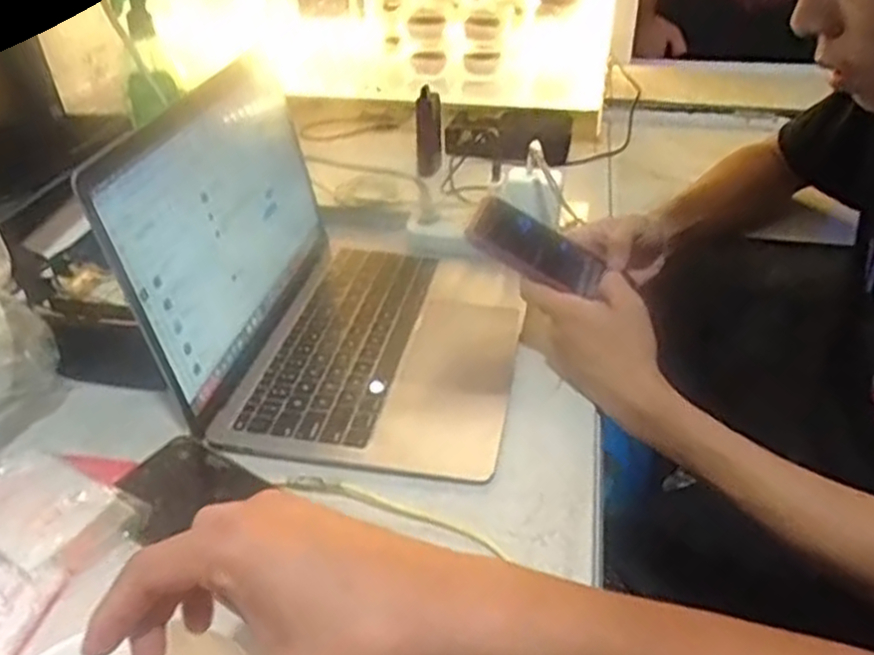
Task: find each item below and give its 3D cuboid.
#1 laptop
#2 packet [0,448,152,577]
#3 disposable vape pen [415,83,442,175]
[{"bbox_3d":[-0.060,-0.069,0.601,0.261,0.184,0.290,7,37,10],"label":"laptop"},{"bbox_3d":[-0.258,0.119,0.500,0.133,0.021,0.074,15,39,28],"label":"packet"},{"bbox_3d":[-0.010,-0.226,0.887,0.029,0.096,0.021,-4,36,-5],"label":"disposable vape pen"}]

